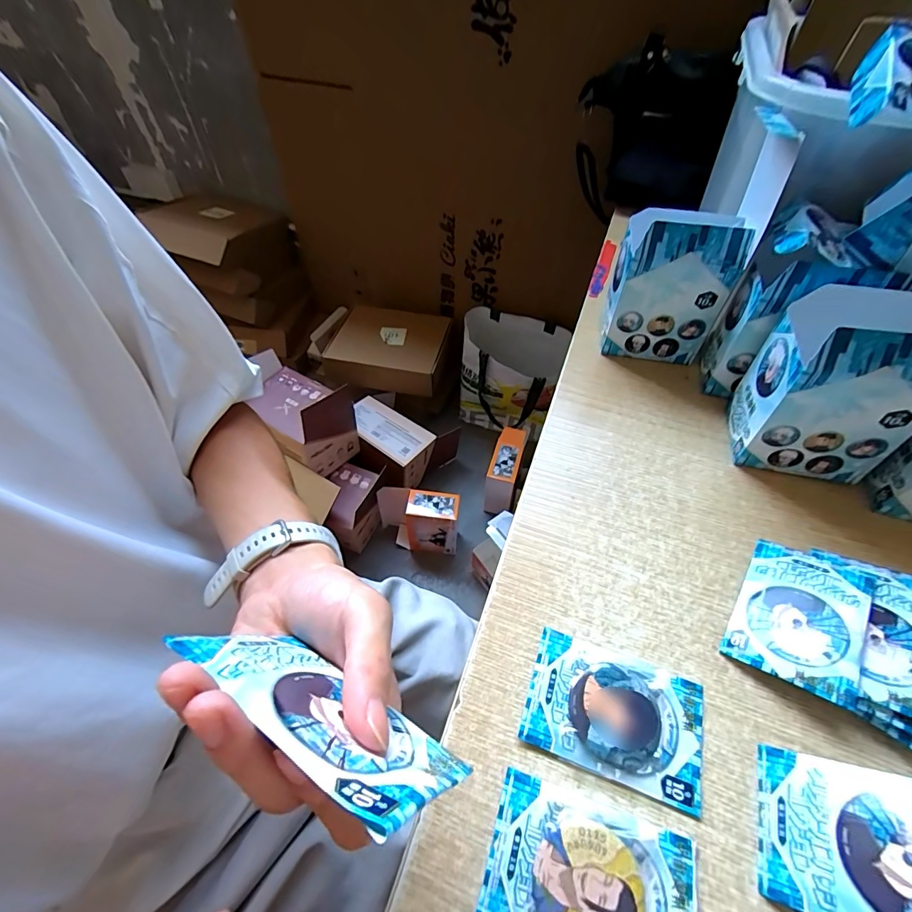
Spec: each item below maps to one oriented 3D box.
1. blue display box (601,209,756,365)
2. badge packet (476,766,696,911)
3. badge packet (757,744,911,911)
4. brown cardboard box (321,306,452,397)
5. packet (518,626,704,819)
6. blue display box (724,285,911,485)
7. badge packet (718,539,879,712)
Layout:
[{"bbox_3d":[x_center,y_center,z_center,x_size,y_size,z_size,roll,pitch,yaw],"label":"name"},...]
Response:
[{"bbox_3d":[0.207,-0.164,0.432,0.098,0.140,0.062,9,54,6],"label":"blue display box"},{"bbox_3d":[0.068,0.218,0.220,0.103,0.012,0.069,15,55,11],"label":"badge packet"},{"bbox_3d":[0.199,0.185,0.202,0.005,0.101,0.069,42,54,-22],"label":"badge packet"},{"bbox_3d":[-0.195,-0.329,1.320,0.345,0.121,0.297,14,54,10],"label":"brown cardboard box"},{"bbox_3d":[0.098,0.157,0.267,0.103,0.011,0.069,17,55,12],"label":"packet"},{"bbox_3d":[0.294,-0.052,0.344,0.095,0.141,0.076,12,54,9],"label":"blue display box"},{"bbox_3d":[0.234,0.107,0.296,0.069,0.006,0.103,17,54,38],"label":"badge packet"}]

